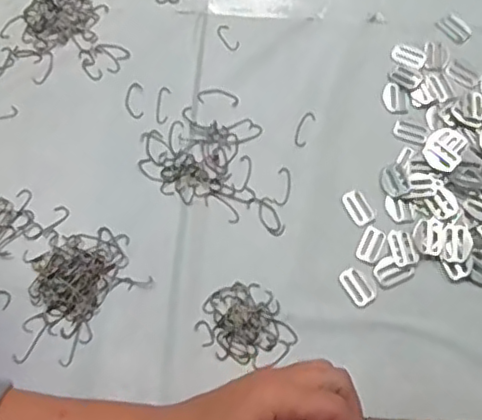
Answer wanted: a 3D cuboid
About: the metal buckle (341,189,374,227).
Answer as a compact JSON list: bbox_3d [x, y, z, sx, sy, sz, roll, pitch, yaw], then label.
[{"bbox_3d":[0.103,-0.003,0.551,0.021,0.004,0.034,-27,68,-9],"label":"metal buckle"}]

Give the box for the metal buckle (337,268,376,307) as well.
[{"bbox_3d":[0.097,0.064,0.520,0.019,0.004,0.033,-31,68,-11],"label":"metal buckle"}]

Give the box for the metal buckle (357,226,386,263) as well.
[{"bbox_3d":[0.112,0.030,0.533,0.019,0.004,0.031,23,69,12],"label":"metal buckle"}]

